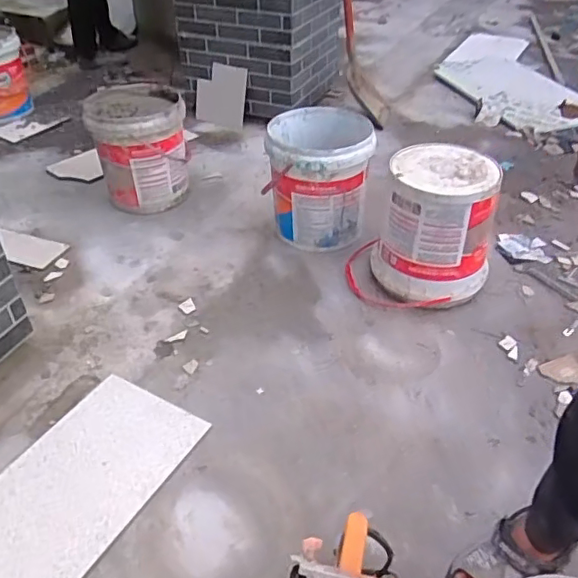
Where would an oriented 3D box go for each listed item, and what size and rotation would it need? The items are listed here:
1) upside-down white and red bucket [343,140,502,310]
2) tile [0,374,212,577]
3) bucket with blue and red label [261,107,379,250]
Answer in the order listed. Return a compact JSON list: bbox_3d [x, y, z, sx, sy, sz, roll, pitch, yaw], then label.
[{"bbox_3d":[0.356,-0.162,1.532,0.328,0.348,0.269,-10,39,-13],"label":"upside-down white and red bucket"},{"bbox_3d":[-0.460,0.424,1.145,0.305,0.010,0.602,20,42,23],"label":"tile"},{"bbox_3d":[0.095,-0.344,1.771,0.328,0.352,0.320,-3,41,-3],"label":"bucket with blue and red label"}]

